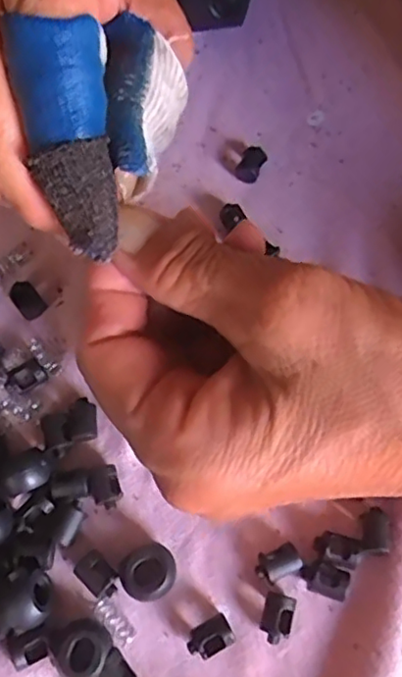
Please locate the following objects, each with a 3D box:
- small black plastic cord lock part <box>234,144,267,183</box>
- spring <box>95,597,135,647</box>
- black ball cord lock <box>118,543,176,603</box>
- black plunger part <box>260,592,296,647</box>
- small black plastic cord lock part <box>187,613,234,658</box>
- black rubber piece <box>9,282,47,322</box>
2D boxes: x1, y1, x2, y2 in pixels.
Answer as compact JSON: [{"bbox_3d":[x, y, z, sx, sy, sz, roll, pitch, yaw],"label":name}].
[{"bbox_3d":[0.021,-0.074,0.257,0.011,0.007,0.014,24,71,8],"label":"small black plastic cord lock part"},{"bbox_3d":[-0.028,0.091,0.196,0.006,0.007,0.017,-39,74,-14],"label":"spring"},{"bbox_3d":[-0.017,0.076,0.199,0.017,0.012,0.017,0,69,-1],"label":"black ball cord lock"},{"bbox_3d":[0.024,0.090,0.195,0.009,0.008,0.015,16,70,6],"label":"black plunger part"},{"bbox_3d":[0.003,0.095,0.194,0.014,0.008,0.010,-27,72,-10],"label":"small black plastic cord lock part"},{"bbox_3d":[-0.068,-0.015,0.236,0.010,0.007,0.014,-37,74,-14],"label":"black rubber piece"}]

